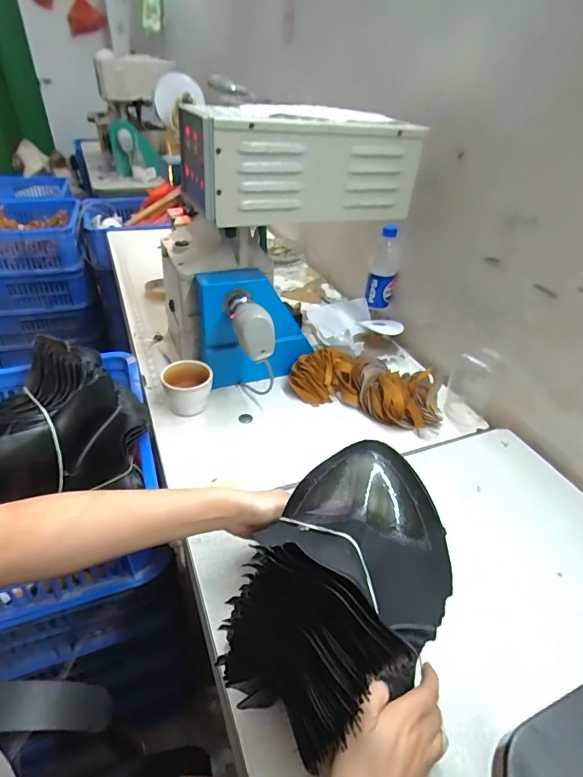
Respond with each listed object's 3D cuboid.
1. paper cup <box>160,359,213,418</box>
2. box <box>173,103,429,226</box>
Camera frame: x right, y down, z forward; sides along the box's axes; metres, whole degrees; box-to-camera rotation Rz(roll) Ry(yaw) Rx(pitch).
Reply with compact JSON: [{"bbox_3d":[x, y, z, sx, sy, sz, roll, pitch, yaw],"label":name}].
[{"bbox_3d":[-0.171,0.003,0.716,0.079,0.068,0.077,-8,39,-15],"label":"paper cup"},{"bbox_3d":[0.013,-0.348,0.670,0.341,0.145,0.164,-13,40,-20],"label":"box"}]

